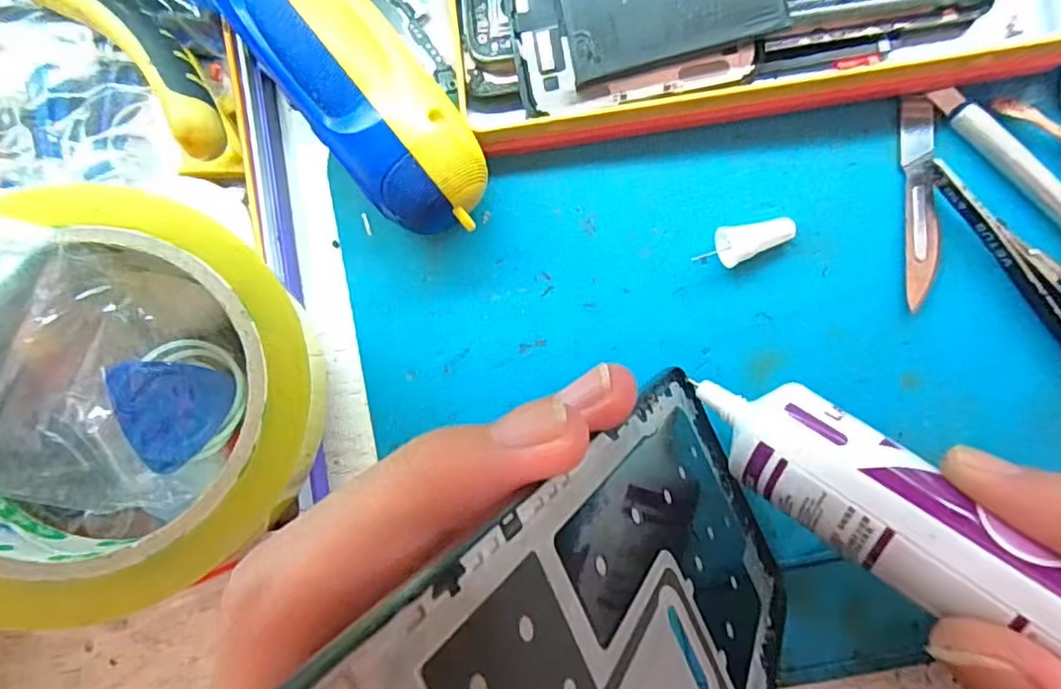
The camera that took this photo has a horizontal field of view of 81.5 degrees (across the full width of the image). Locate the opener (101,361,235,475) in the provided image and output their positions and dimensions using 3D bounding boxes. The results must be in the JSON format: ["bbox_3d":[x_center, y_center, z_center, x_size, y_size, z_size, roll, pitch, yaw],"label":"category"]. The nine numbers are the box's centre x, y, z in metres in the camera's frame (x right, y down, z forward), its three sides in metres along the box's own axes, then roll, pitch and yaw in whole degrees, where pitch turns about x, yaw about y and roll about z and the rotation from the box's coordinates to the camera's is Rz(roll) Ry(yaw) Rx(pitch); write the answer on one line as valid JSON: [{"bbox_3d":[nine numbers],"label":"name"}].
[{"bbox_3d":[-0.092,0.019,0.161,0.004,0.029,0.027,-1,89,42],"label":"opener"}]

